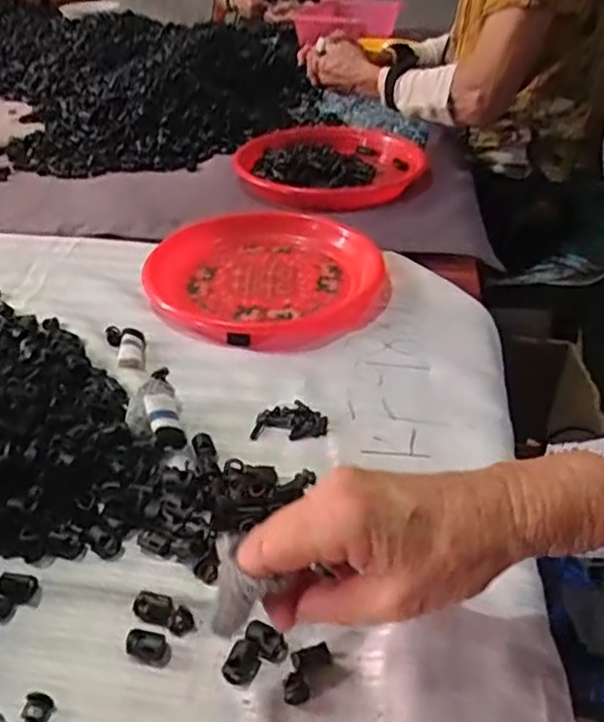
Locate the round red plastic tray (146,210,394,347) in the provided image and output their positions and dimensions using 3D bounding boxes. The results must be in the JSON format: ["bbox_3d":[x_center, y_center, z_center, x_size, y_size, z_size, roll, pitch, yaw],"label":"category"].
[{"bbox_3d":[-0.029,-0.087,0.612,0.216,0.028,0.197,0,36,0],"label":"round red plastic tray"}]

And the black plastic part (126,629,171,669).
[{"bbox_3d":[-0.081,0.148,0.338,0.024,0.008,0.015,12,38,16],"label":"black plastic part"}]

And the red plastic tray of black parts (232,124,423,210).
[{"bbox_3d":[0.029,-0.239,0.781,0.223,0.039,0.171,26,44,32],"label":"red plastic tray of black parts"}]

